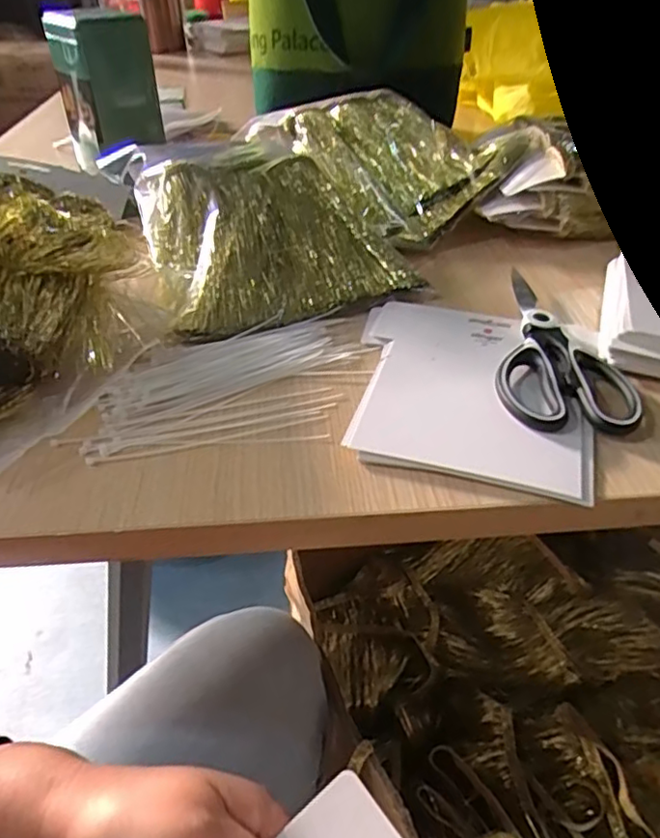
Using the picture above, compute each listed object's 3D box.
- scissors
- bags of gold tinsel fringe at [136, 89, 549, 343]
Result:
[{"bbox_3d":[0.160,-0.052,0.433,0.083,0.018,0.181,6,40,9],"label":"scissors"},{"bbox_3d":[0.005,-0.213,0.574,0.377,0.084,0.267,-20,43,-22],"label":"bags of gold tinsel fringe"}]

